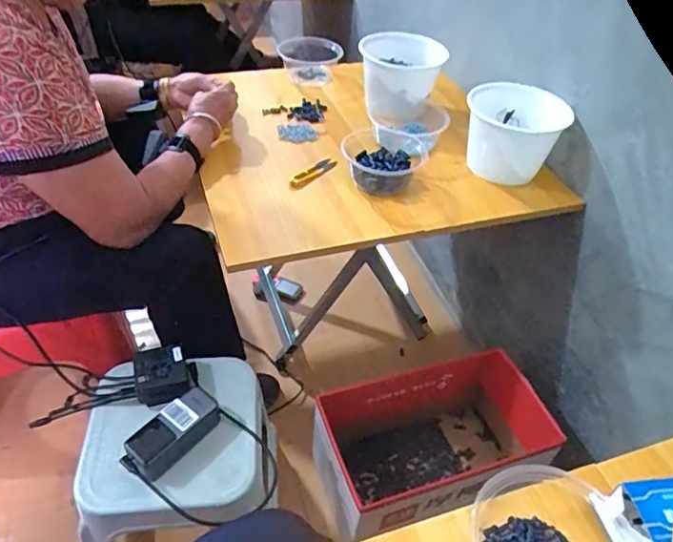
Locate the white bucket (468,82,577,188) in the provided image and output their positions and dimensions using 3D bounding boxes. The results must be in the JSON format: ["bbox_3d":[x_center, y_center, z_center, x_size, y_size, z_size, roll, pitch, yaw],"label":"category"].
[{"bbox_3d":[0.315,-0.253,0.957,0.157,0.139,0.169,3,45,-3],"label":"white bucket"}]

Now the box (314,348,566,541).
[{"bbox_3d":[0.169,0.319,1.006,0.390,0.203,0.231,-14,49,-19],"label":"box"}]

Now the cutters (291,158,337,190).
[{"bbox_3d":[-0.042,-0.170,0.928,0.029,0.013,0.098,37,52,27],"label":"cutters"}]

